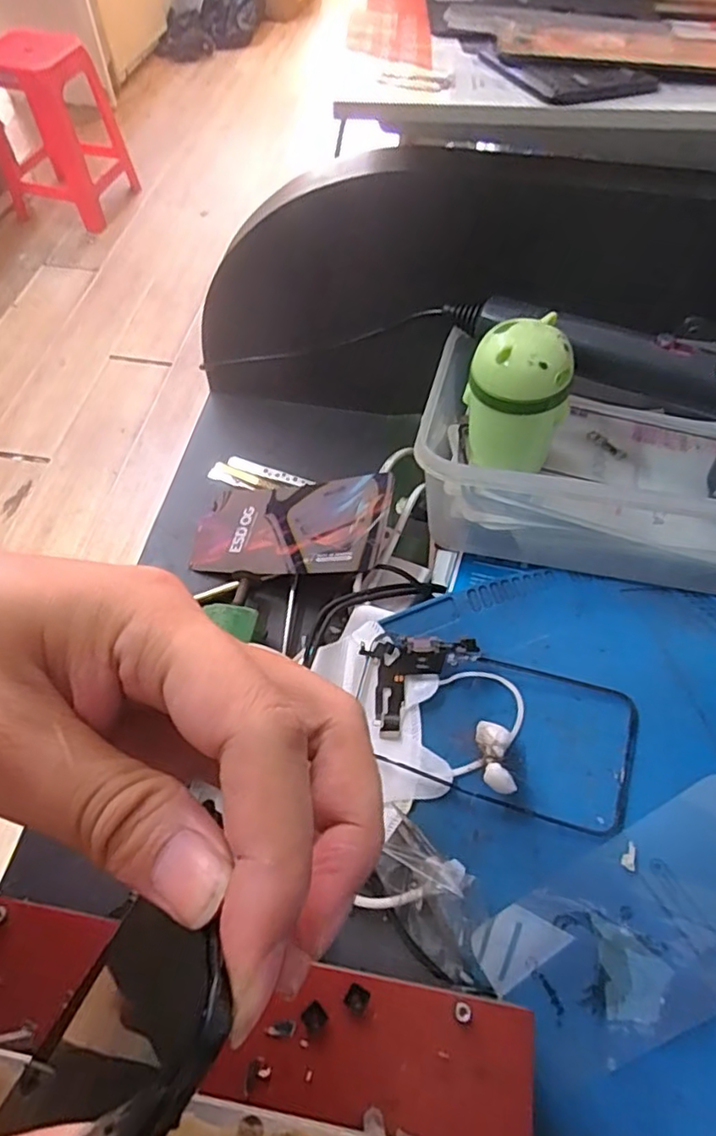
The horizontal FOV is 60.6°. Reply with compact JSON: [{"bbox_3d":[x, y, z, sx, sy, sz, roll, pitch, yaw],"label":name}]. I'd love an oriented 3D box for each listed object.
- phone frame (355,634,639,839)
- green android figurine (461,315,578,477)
[{"bbox_3d":[0.069,0.085,0.337,0.154,0.008,0.077,14,77,20],"label":"phone frame"},{"bbox_3d":[0.089,-0.094,0.351,0.054,0.081,0.043,14,59,8],"label":"green android figurine"}]

